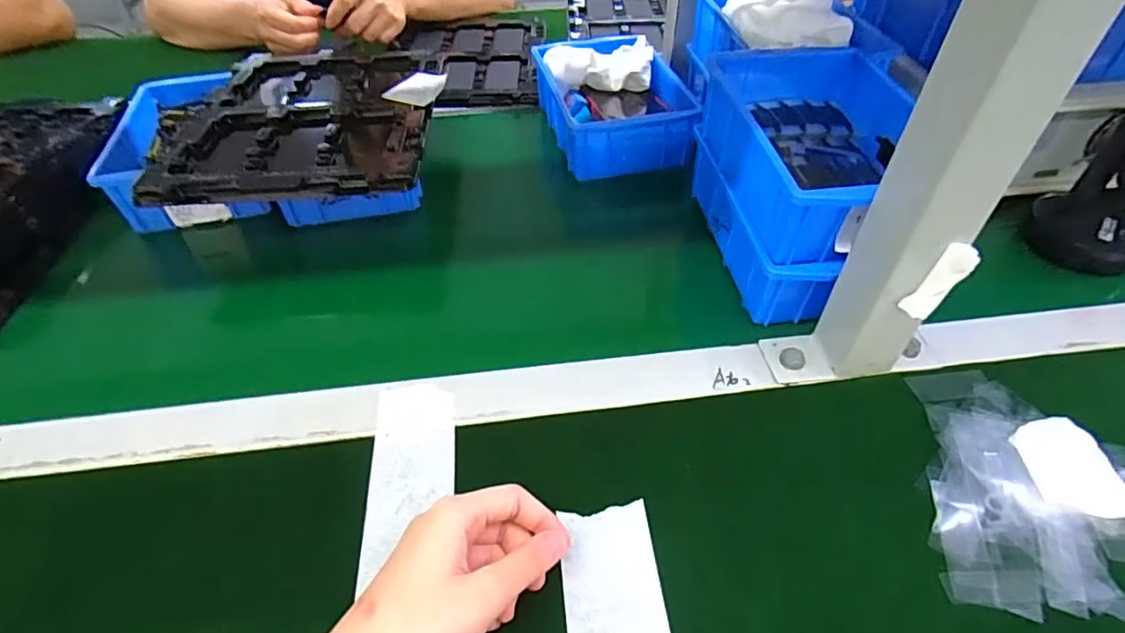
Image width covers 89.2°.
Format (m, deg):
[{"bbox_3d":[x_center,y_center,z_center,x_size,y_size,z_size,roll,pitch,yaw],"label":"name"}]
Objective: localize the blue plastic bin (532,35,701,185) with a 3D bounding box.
[{"bbox_3d":[0.051,-0.236,0.621,0.131,0.069,0.195,-10,46,-8],"label":"blue plastic bin"}]

